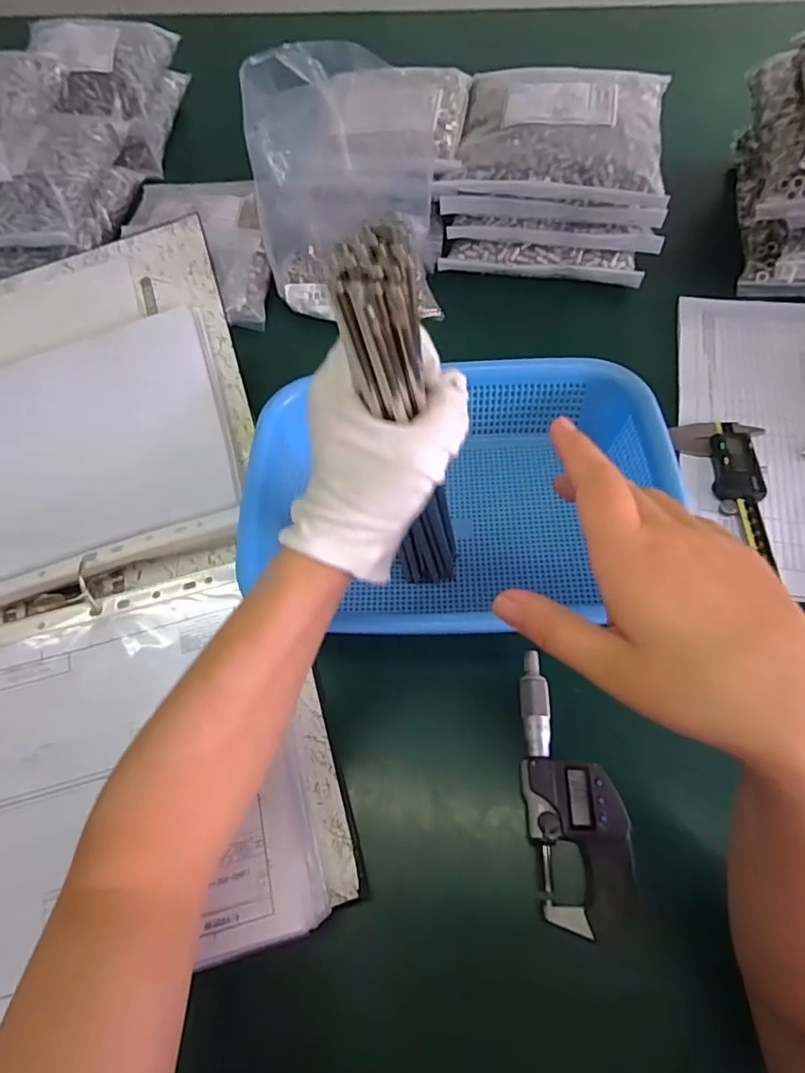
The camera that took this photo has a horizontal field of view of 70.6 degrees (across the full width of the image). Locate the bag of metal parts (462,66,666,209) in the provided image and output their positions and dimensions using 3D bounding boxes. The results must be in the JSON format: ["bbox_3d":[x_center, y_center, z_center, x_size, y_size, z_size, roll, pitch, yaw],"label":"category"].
[{"bbox_3d":[0.146,-0.375,0.519,0.178,0.030,0.182,7,63,8],"label":"bag of metal parts"}]

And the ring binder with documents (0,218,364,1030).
[{"bbox_3d":[-0.267,0.001,0.444,0.321,0.051,0.604,-17,65,-5],"label":"ring binder with documents"}]

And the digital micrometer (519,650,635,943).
[{"bbox_3d":[0.100,0.147,0.339,0.054,0.019,0.152,-5,62,2],"label":"digital micrometer"}]

